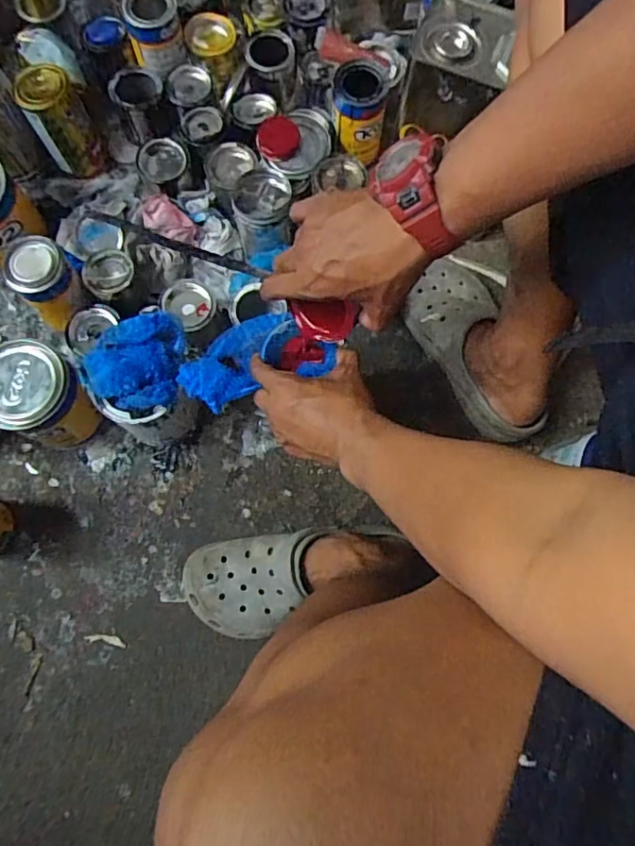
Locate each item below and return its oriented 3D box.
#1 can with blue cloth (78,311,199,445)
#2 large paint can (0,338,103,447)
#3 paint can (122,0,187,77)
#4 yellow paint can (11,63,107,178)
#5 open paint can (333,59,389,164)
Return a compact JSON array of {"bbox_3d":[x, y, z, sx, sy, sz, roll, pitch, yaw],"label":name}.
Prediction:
[{"bbox_3d":[-0.204,-0.044,0.656,0.114,0.177,0.110,0,76,-1],"label":"can with blue cloth"},{"bbox_3d":[-0.331,-0.030,0.664,0.122,0.141,0.112,0,76,-1],"label":"large paint can"},{"bbox_3d":[-0.227,-0.554,0.751,0.074,0.067,0.079,-16,77,-5],"label":"paint can"},{"bbox_3d":[-0.348,-0.407,0.739,0.076,0.128,0.068,-25,78,-7],"label":"yellow paint can"},{"bbox_3d":[0.058,-0.441,0.753,0.069,0.090,0.085,6,76,0],"label":"open paint can"}]

